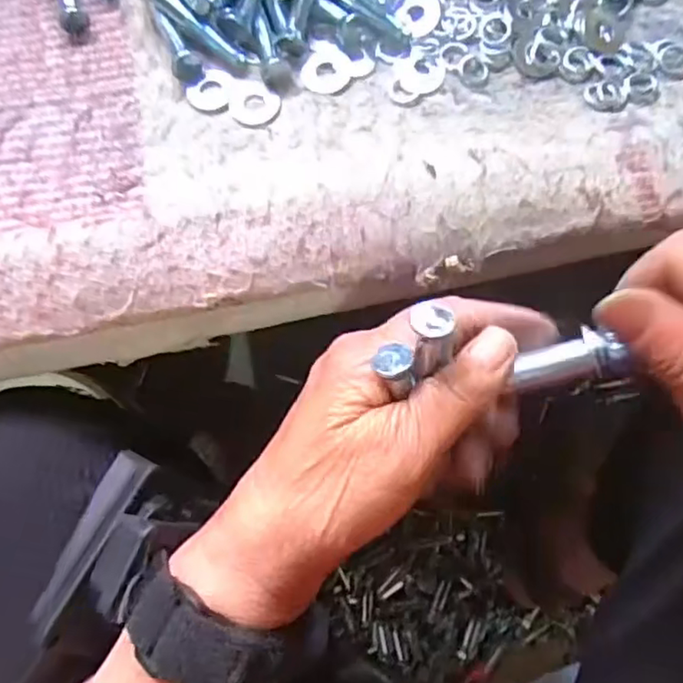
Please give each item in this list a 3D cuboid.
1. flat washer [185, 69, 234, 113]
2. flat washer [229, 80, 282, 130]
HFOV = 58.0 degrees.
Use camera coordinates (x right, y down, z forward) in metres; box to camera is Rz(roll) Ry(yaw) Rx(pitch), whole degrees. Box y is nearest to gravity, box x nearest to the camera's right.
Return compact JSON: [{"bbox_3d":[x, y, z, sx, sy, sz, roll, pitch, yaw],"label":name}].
[{"bbox_3d":[-0.056,-0.109,0.267,0.021,0.004,0.018,-39,78,-11],"label":"flat washer"},{"bbox_3d":[-0.039,-0.103,0.266,0.024,0.004,0.021,38,77,9],"label":"flat washer"}]

